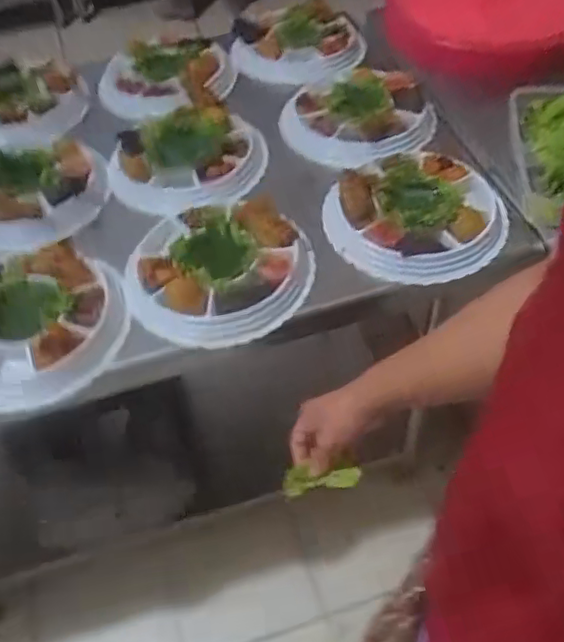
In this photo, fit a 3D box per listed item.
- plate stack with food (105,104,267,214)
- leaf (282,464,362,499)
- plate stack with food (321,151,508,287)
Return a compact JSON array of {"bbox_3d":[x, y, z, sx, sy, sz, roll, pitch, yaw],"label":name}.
[{"bbox_3d":[-0.128,-0.245,0.876,0.204,0.063,0.225,21,58,18],"label":"plate stack with food"},{"bbox_3d":[0.041,0.165,0.632,0.083,0.018,0.029,-5,90,-9],"label":"leaf"},{"bbox_3d":[0.172,-0.140,0.777,0.231,0.048,0.212,-16,54,-9],"label":"plate stack with food"}]

